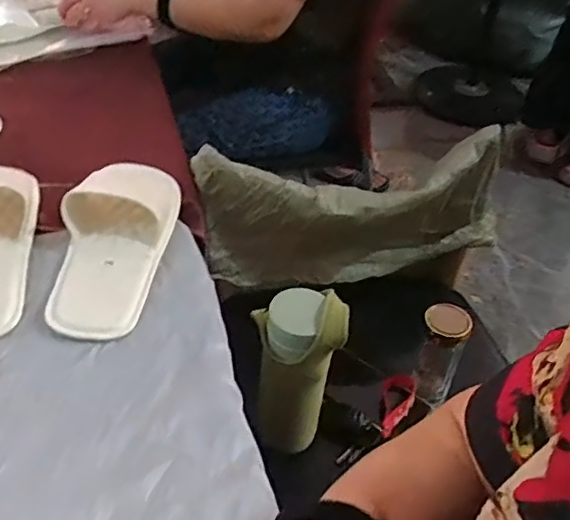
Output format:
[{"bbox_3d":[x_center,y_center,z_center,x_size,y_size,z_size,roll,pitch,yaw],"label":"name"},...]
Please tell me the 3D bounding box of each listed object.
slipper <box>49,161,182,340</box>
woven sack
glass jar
[{"bbox_3d":[-0.177,-0.036,0.623,0.105,0.048,0.257,8,44,1],"label":"slipper"},{"bbox_3d":[0.097,-0.054,0.817,0.427,0.201,0.086,-2,44,-7],"label":"woven sack"},{"bbox_3d":[0.199,0.123,0.780,0.058,0.147,0.063,22,46,18],"label":"glass jar"}]

